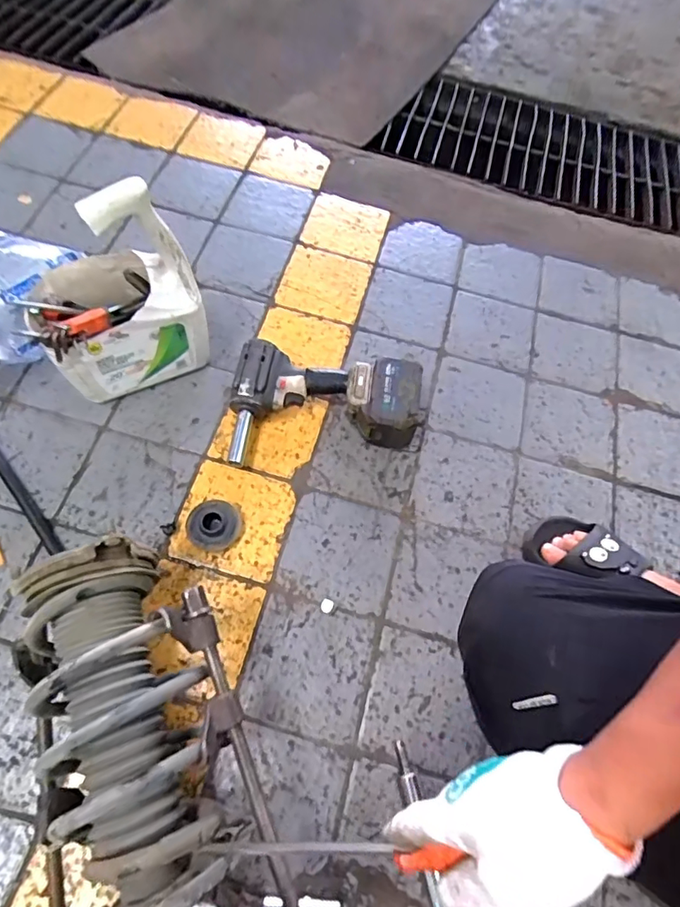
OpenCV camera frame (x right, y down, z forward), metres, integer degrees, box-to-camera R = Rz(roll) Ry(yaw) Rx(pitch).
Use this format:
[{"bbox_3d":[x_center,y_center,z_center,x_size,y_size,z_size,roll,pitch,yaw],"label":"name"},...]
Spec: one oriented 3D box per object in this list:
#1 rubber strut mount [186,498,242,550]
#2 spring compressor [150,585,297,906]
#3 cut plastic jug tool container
[{"bbox_3d":[-0.171,0.094,0.708,0.069,0.035,0.068,2,65,-4],"label":"rubber strut mount"},{"bbox_3d":[-0.100,0.287,0.493,0.045,0.042,0.316,-20,81,-15],"label":"spring compressor"},{"bbox_3d":[-0.312,-0.212,0.709,0.209,0.283,0.148,-28,71,-16],"label":"cut plastic jug tool container"}]

